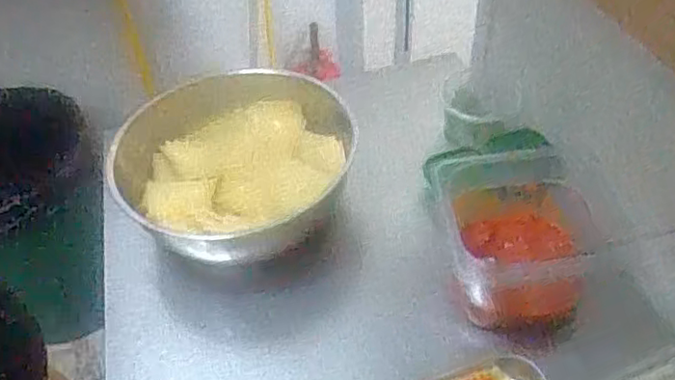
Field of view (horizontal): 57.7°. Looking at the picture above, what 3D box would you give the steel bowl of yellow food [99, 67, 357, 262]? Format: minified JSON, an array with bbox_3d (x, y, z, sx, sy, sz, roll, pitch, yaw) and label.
[{"bbox_3d":[-0.131,-0.032,0.808,0.314,0.119,0.295,-2,45,2],"label":"steel bowl of yellow food"}]

